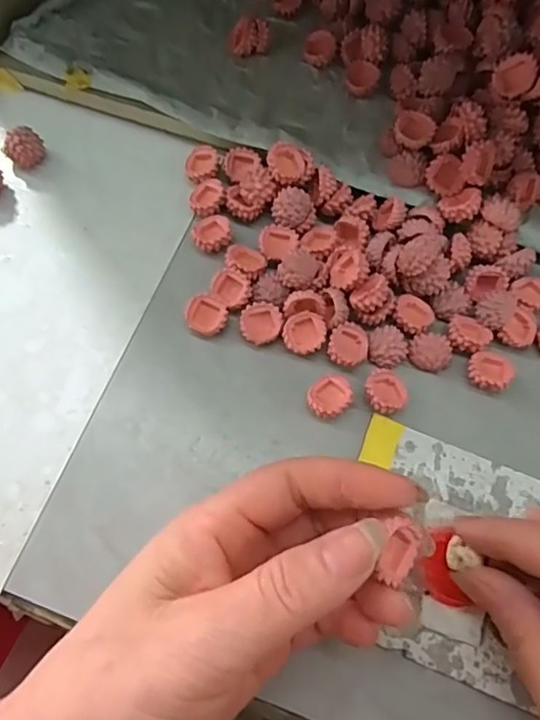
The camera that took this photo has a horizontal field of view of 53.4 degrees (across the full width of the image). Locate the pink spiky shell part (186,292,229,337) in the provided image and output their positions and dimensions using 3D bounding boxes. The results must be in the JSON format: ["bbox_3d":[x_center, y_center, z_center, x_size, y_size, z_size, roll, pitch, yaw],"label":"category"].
[{"bbox_3d":[-0.030,-0.021,0.260,0.019,0.010,0.019,0,73,0],"label":"pink spiky shell part"}]

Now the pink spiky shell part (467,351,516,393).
[{"bbox_3d":[0.104,0.005,0.254,0.020,0.009,0.019,0,73,0],"label":"pink spiky shell part"}]

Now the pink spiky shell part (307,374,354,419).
[{"bbox_3d":[0.027,0.017,0.247,0.019,0.011,0.021,18,73,5],"label":"pink spiky shell part"}]

